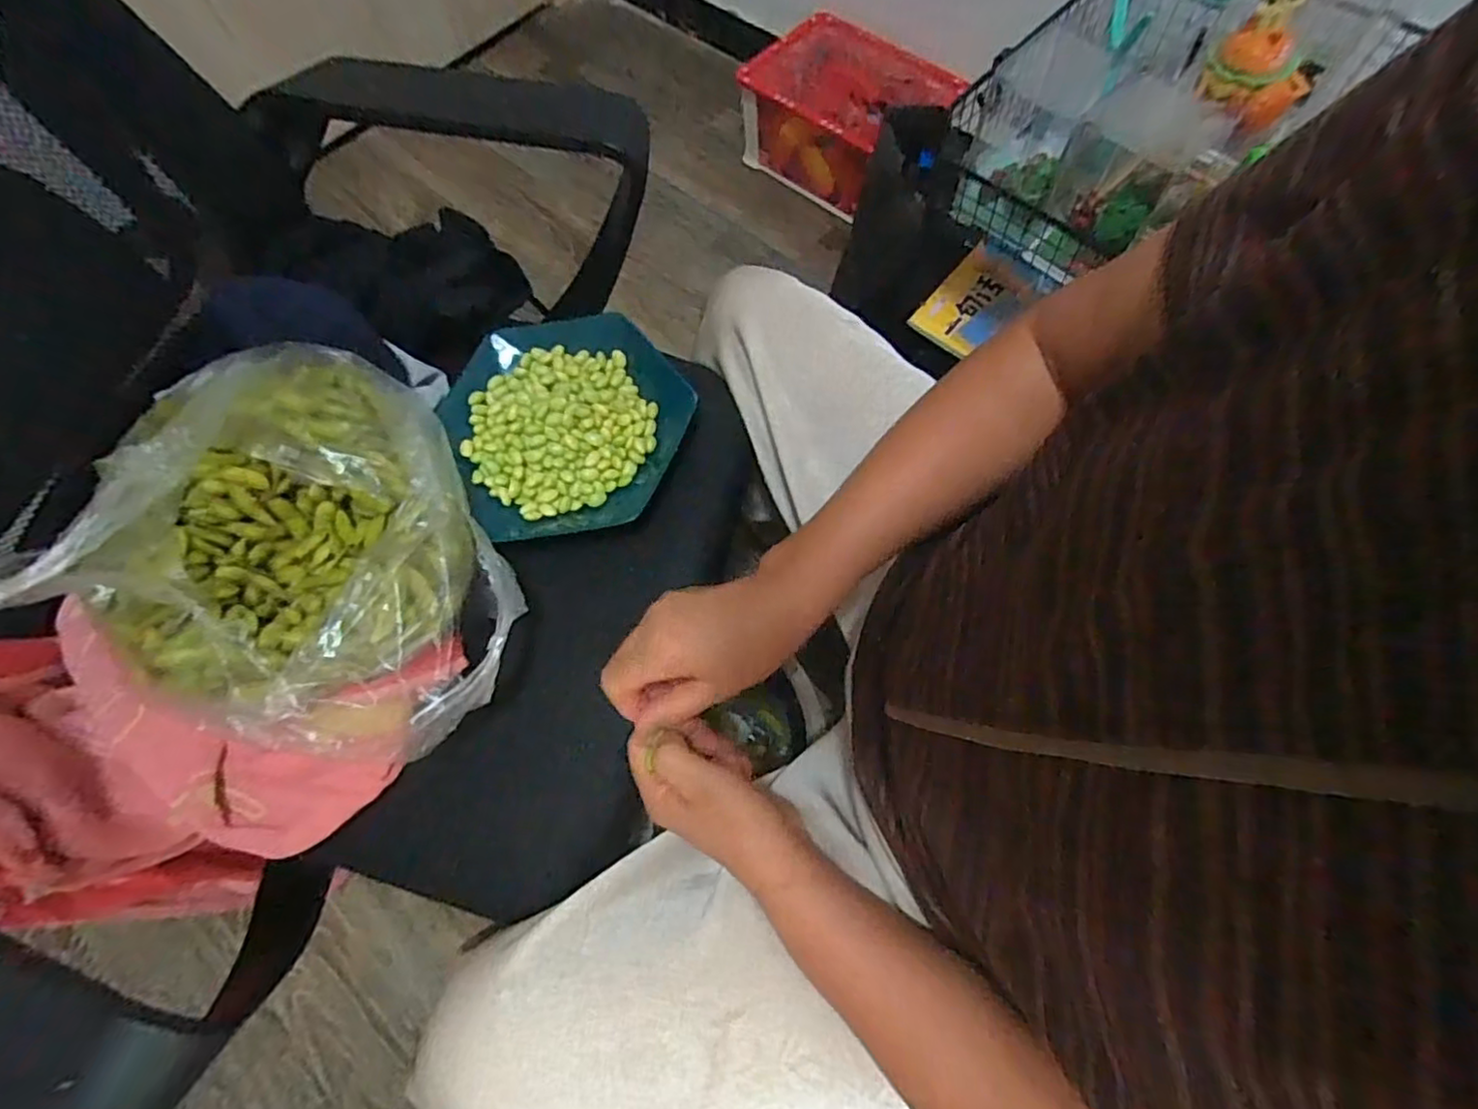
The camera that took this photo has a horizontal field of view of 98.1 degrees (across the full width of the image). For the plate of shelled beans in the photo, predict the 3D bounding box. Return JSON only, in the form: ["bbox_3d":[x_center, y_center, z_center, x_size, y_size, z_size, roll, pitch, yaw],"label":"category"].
[{"bbox_3d":[-0.134,-0.106,0.500,0.179,0.039,0.173,-1,68,3],"label":"plate of shelled beans"}]

